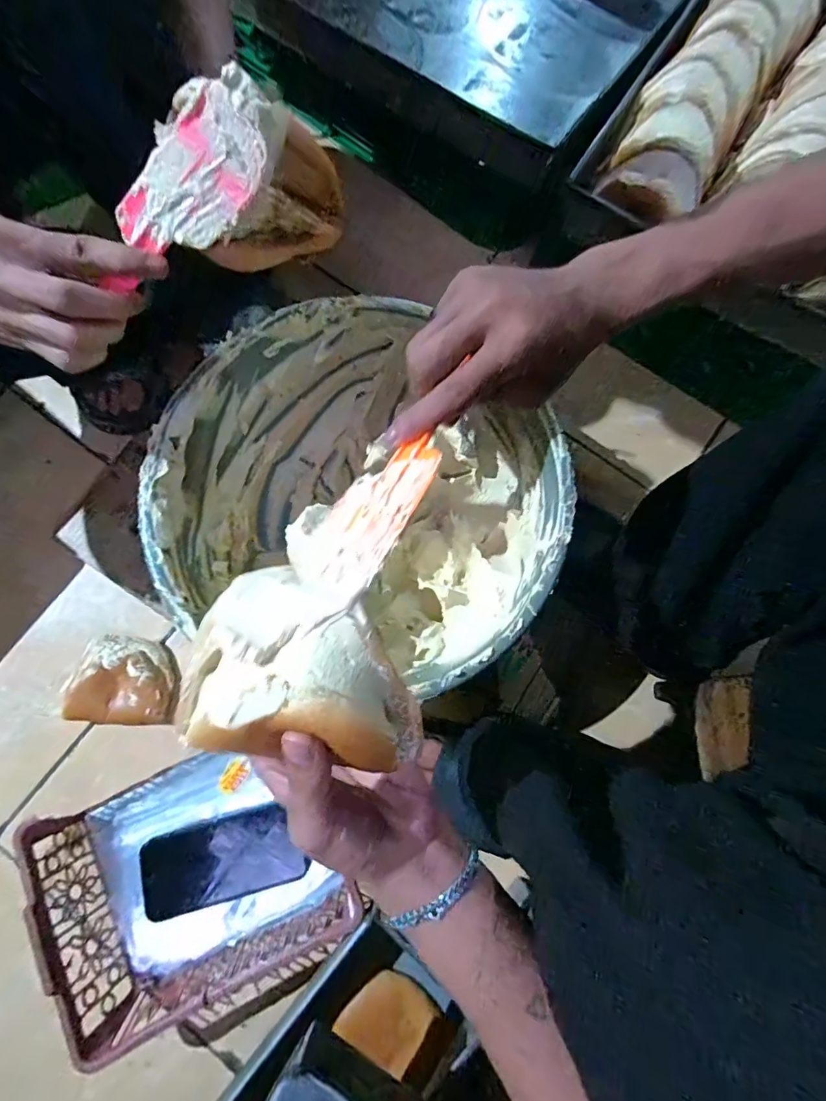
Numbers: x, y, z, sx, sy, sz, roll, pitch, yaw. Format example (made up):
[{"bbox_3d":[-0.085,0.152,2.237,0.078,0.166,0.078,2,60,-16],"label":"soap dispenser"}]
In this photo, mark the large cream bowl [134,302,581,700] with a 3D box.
[{"bbox_3d":[-0.050,-0.050,0.547,0.391,0.180,0.374,15,77,2],"label":"large cream bowl"}]

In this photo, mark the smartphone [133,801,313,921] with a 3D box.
[{"bbox_3d":[-0.211,0.344,0.548,0.160,0.015,0.083,-8,56,-26],"label":"smartphone"}]

